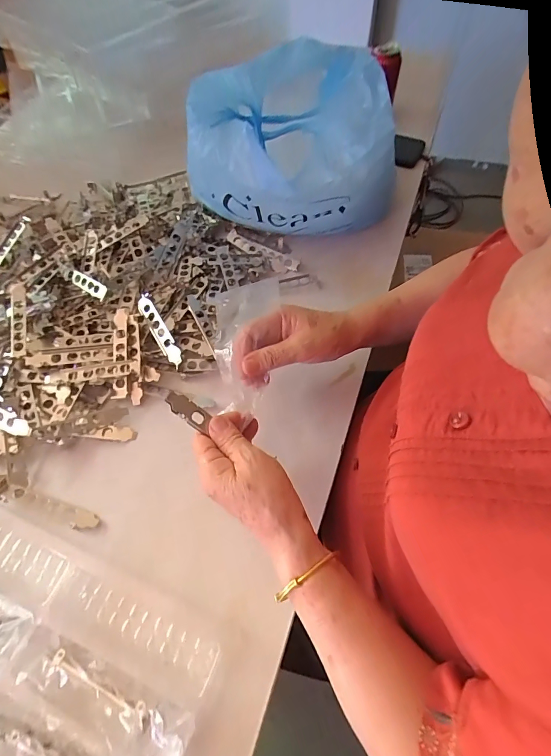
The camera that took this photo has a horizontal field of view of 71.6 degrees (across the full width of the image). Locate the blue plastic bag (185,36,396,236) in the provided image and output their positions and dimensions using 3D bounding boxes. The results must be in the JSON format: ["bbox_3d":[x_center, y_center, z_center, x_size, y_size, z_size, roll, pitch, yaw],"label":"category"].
[{"bbox_3d":[0.026,-0.340,0.574,0.290,0.164,0.260,5,61,6],"label":"blue plastic bag"}]

